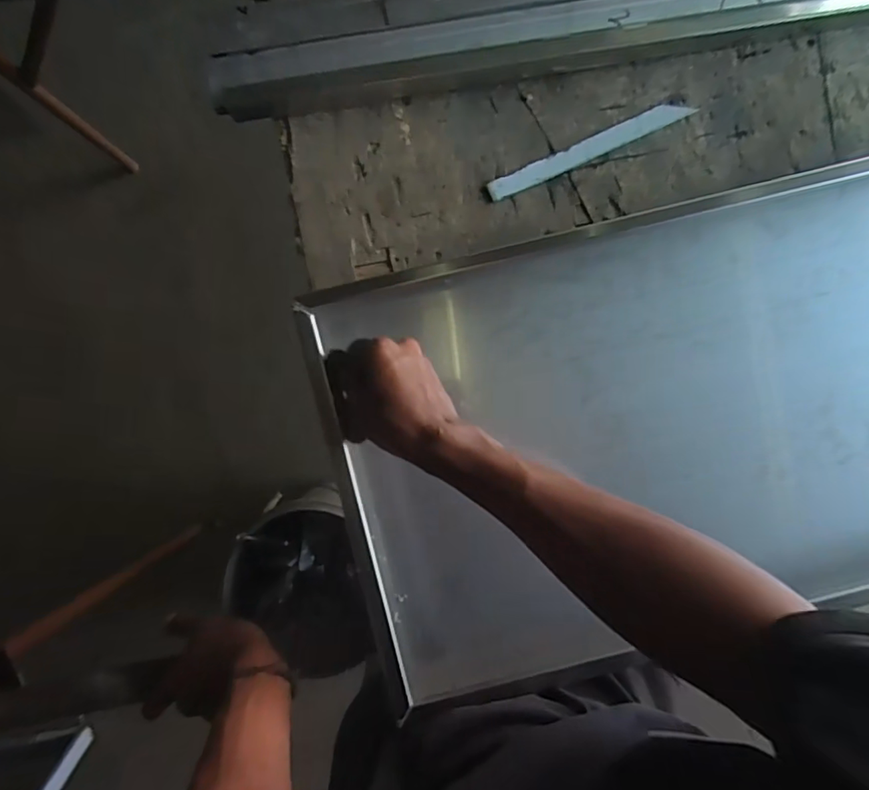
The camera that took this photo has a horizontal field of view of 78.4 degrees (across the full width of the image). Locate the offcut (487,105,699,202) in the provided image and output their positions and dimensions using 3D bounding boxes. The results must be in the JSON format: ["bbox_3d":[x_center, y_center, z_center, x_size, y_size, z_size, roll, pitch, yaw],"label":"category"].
[{"bbox_3d":[0.153,-0.244,0.528,0.212,0.004,0.022,-25,86,-2],"label":"offcut"}]

